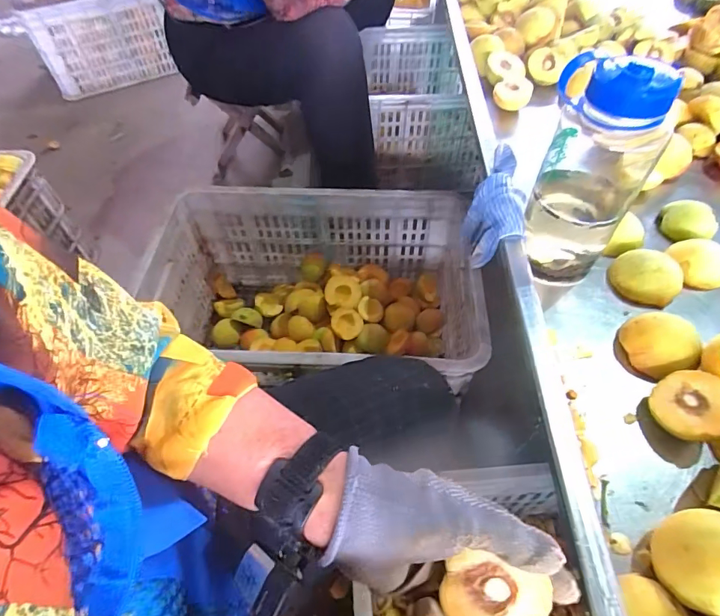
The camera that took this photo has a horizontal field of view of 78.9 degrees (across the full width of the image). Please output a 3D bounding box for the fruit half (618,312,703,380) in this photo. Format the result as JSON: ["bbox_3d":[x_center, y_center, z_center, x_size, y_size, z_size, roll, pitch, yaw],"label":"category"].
[{"bbox_3d":[0.280,0.036,0.413,0.054,0.044,0.064,-34,61,-22],"label":"fruit half"}]

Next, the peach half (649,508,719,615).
[{"bbox_3d":[0.235,0.168,0.294,0.056,0.045,0.055,0,54,0],"label":"peach half"}]

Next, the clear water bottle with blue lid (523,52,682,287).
[{"bbox_3d":[0.217,-0.121,0.425,0.093,0.210,0.087,33,60,21],"label":"clear water bottle with blue lid"}]

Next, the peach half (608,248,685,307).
[{"bbox_3d":[0.302,-0.033,0.464,0.065,0.039,0.052,38,62,24],"label":"peach half"}]

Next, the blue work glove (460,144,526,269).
[{"bbox_3d":[0.160,-0.116,0.518,0.061,0.074,0.140,14,55,10],"label":"blue work glove"}]

